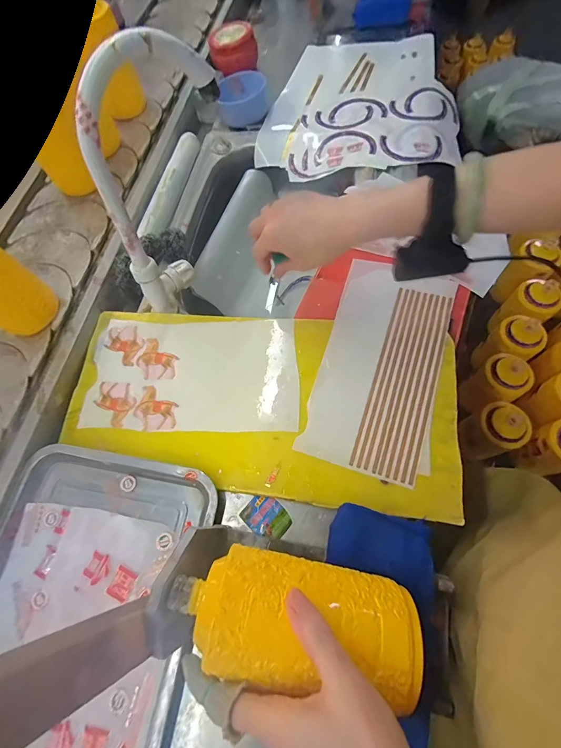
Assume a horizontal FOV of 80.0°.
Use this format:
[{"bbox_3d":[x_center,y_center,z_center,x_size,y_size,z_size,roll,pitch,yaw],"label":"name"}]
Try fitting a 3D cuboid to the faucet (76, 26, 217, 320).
[{"bbox_3d":[-0.141,-0.225,0.429,0.064,0.286,0.211,22,72,17],"label":"faucet"}]

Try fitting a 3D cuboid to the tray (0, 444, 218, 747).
[{"bbox_3d":[-0.222,0.261,0.358,0.254,0.034,0.337,5,68,8],"label":"tray"}]

